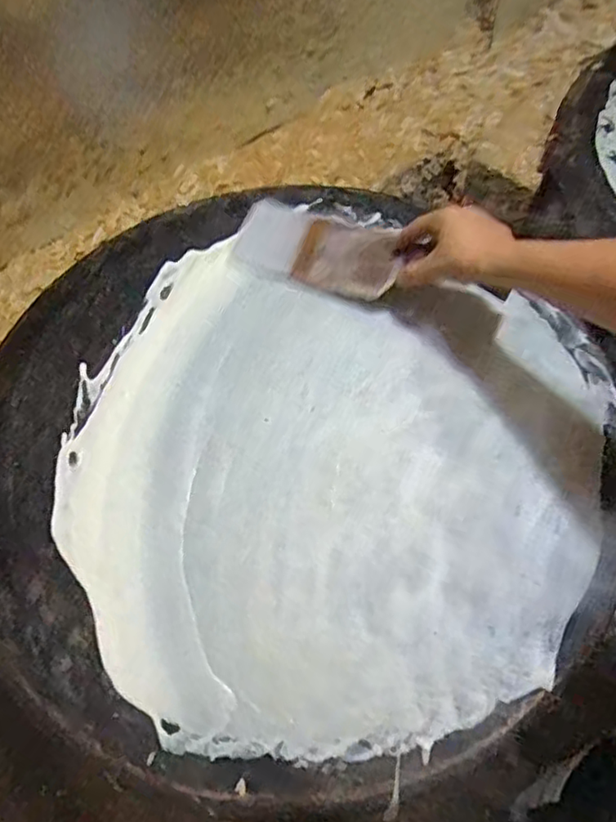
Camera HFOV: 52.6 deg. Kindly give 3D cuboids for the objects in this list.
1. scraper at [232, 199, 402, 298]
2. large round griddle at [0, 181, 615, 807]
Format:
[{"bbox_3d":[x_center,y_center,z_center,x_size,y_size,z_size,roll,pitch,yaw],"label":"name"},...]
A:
[{"bbox_3d":[0.013,-0.177,0.665,0.180,0.026,0.087,20,77,19],"label":"scraper"},{"bbox_3d":[-0.034,0.027,0.591,0.568,0.030,0.594,-1,65,2],"label":"large round griddle"}]

